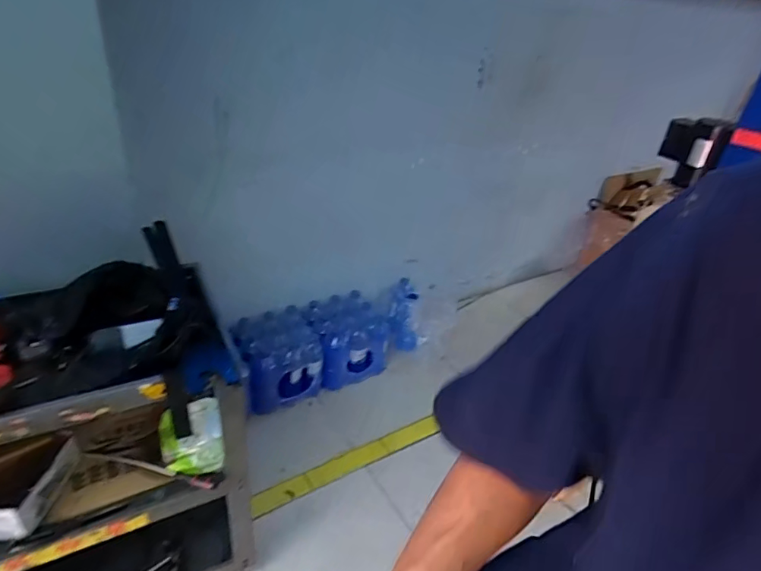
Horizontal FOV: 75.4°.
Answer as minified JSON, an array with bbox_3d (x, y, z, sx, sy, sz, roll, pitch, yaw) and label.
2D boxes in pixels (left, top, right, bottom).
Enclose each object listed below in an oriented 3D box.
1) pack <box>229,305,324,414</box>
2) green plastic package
[{"bbox_3d":[-0.402,0.278,1.937,0.302,0.264,0.295,-10,36,-25],"label":"pack"},{"bbox_3d":[-0.429,0.342,1.118,0.129,0.078,0.159,-7,35,-20],"label":"green plastic package"}]

